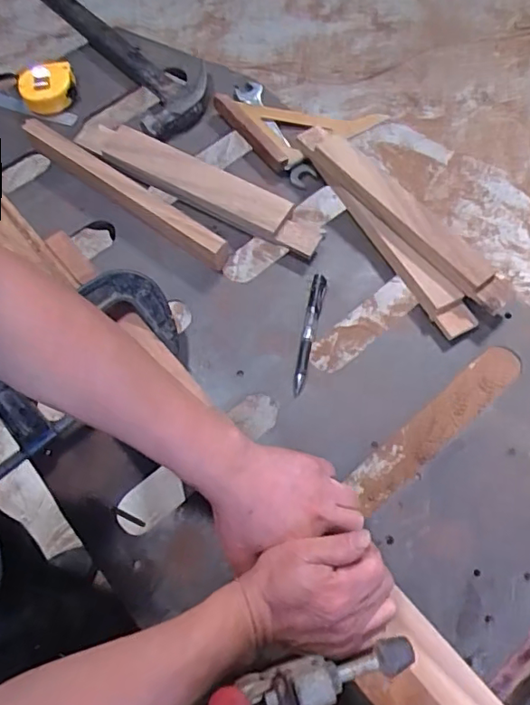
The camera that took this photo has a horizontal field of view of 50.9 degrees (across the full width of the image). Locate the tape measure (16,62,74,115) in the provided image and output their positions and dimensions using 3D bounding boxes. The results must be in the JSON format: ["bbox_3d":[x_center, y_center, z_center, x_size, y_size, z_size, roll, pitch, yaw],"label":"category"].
[{"bbox_3d":[-0.279,-0.341,0.716,0.069,0.028,0.061,-19,69,-7],"label":"tape measure"}]

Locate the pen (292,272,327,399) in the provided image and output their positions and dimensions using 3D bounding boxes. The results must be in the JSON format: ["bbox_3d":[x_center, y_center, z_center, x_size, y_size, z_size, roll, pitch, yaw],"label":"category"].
[{"bbox_3d":[0.048,-0.021,0.596,0.015,0.013,0.135,11,68,5],"label":"pen"}]

